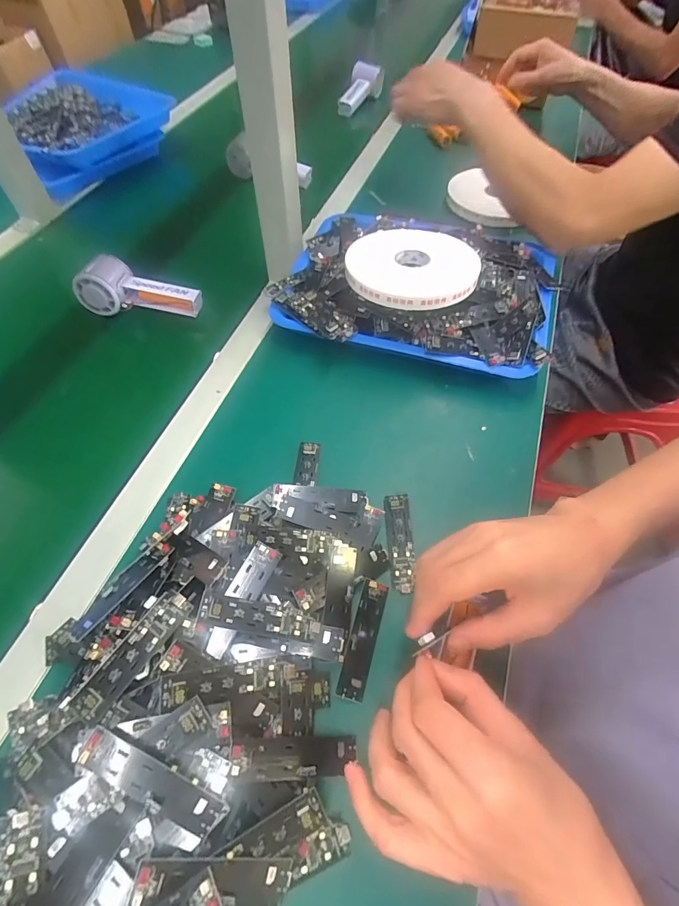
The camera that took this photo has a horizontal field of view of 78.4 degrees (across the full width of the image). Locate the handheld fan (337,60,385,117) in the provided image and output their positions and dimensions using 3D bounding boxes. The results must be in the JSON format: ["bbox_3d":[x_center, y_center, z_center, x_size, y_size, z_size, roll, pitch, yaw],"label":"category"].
[{"bbox_3d":[0.046,-0.777,0.891,0.069,0.065,0.166,16,59,9],"label":"handheld fan"}]

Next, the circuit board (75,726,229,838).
[{"bbox_3d":[-0.114,0.199,0.253,0.091,0.011,0.023,31,62,-2],"label":"circuit board"}]

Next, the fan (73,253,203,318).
[{"bbox_3d":[-0.260,-0.212,0.541,0.146,0.059,0.054,7,58,4],"label":"fan"}]

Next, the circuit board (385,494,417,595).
[{"bbox_3d":[0.056,0.081,0.384,0.023,0.011,0.090,0,58,-1],"label":"circuit board"}]

